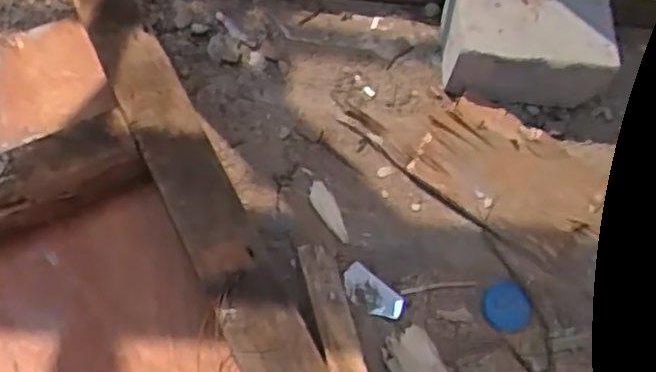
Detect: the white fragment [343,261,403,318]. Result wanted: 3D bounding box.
[{"bbox_3d":[0.049,0.121,0.780,0.075,0.011,0.036,37,65,12],"label":"white fragment"}]

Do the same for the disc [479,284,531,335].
[{"bbox_3d":[0.202,0.137,0.784,0.054,0.011,0.056,3,63,-5],"label":"disc"}]

